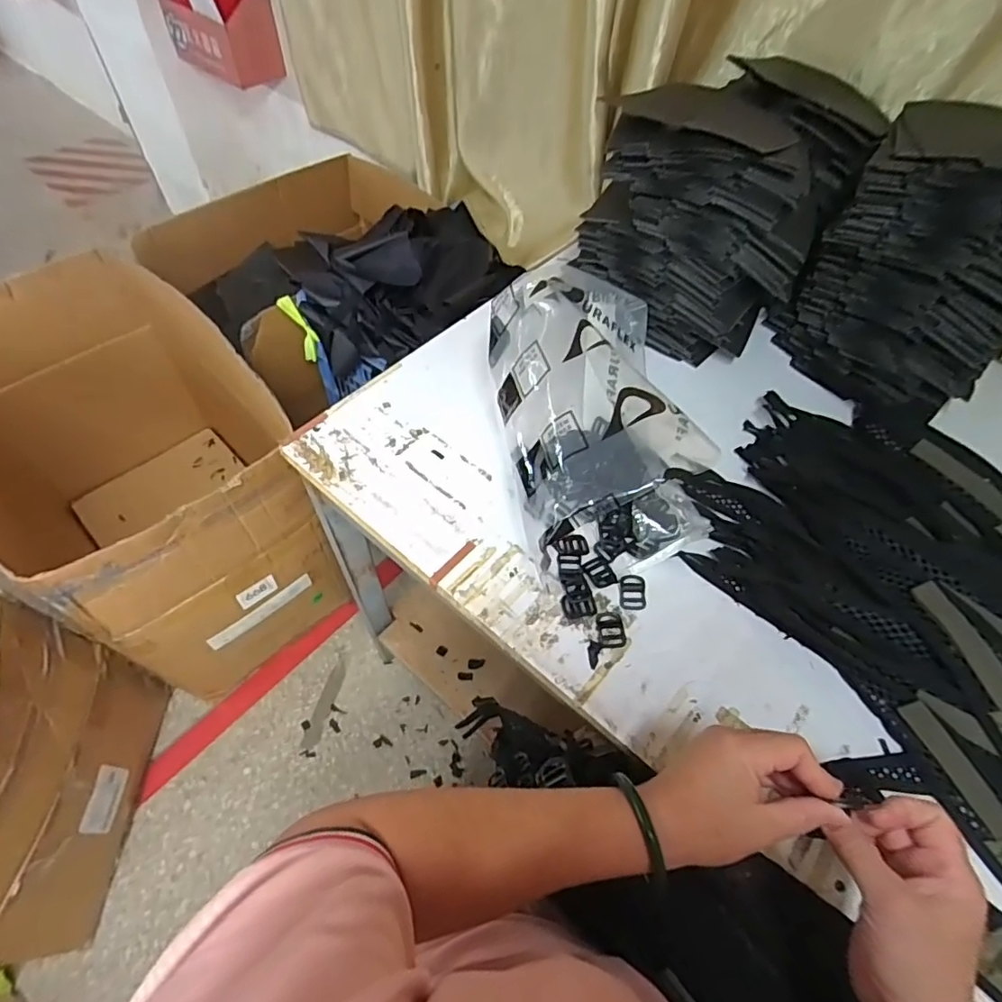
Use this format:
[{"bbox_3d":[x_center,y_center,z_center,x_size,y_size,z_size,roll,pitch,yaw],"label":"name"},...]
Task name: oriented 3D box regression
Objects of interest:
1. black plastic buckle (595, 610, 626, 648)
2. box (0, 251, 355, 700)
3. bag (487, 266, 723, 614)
[{"bbox_3d":[0.112,0.130,0.563,0.027,0.008,0.039,-3,57,-5],"label":"black plastic buckle"},{"bbox_3d":[-0.713,-0.022,1.161,0.504,0.579,0.708,-33,64,-23],"label":"box"},{"bbox_3d":[0.113,-0.087,0.607,0.232,0.178,0.322,-15,59,-13],"label":"bag"}]

